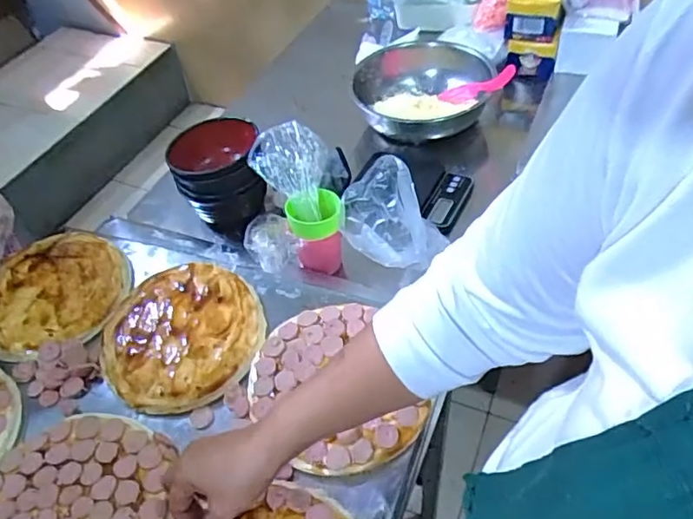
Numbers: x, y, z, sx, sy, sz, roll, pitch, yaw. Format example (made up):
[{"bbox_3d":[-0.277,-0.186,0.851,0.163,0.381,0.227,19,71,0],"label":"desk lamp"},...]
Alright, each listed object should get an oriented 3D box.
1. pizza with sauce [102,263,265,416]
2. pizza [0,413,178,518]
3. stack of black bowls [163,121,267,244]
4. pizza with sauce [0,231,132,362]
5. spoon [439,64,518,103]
[{"bbox_3d":[-0.195,0.086,0.677,0.189,0.022,0.178,-1,54,2],"label":"pizza with sauce"},{"bbox_3d":[-0.272,0.245,0.558,0.189,0.020,0.191,-1,54,2],"label":"pizza"},{"bbox_3d":[-0.194,-0.130,0.891,0.136,0.121,0.167,-20,56,-11],"label":"stack of black bowls"},{"bbox_3d":[-0.386,0.037,0.750,0.189,0.022,0.191,-17,55,-10],"label":"pizza with sauce"},{"bbox_3d":[0.230,-0.296,0.978,0.140,0.038,0.035,-5,40,51],"label":"spoon"}]

